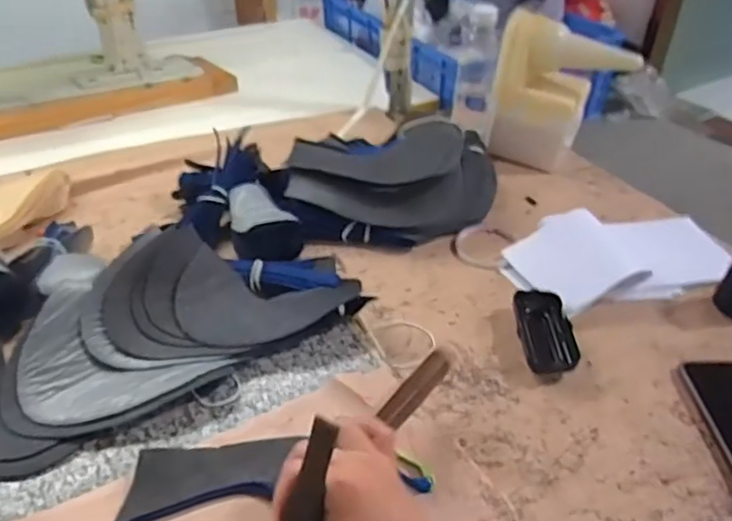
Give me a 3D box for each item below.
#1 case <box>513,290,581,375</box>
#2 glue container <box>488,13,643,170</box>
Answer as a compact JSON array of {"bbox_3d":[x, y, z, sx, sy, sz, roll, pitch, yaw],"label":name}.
[{"bbox_3d":[0.189,0.072,0.647,0.052,0.019,0.111,1,38,-1],"label":"case"},{"bbox_3d":[0.277,-0.237,0.888,0.185,0.188,0.072,15,40,16],"label":"glue container"}]

